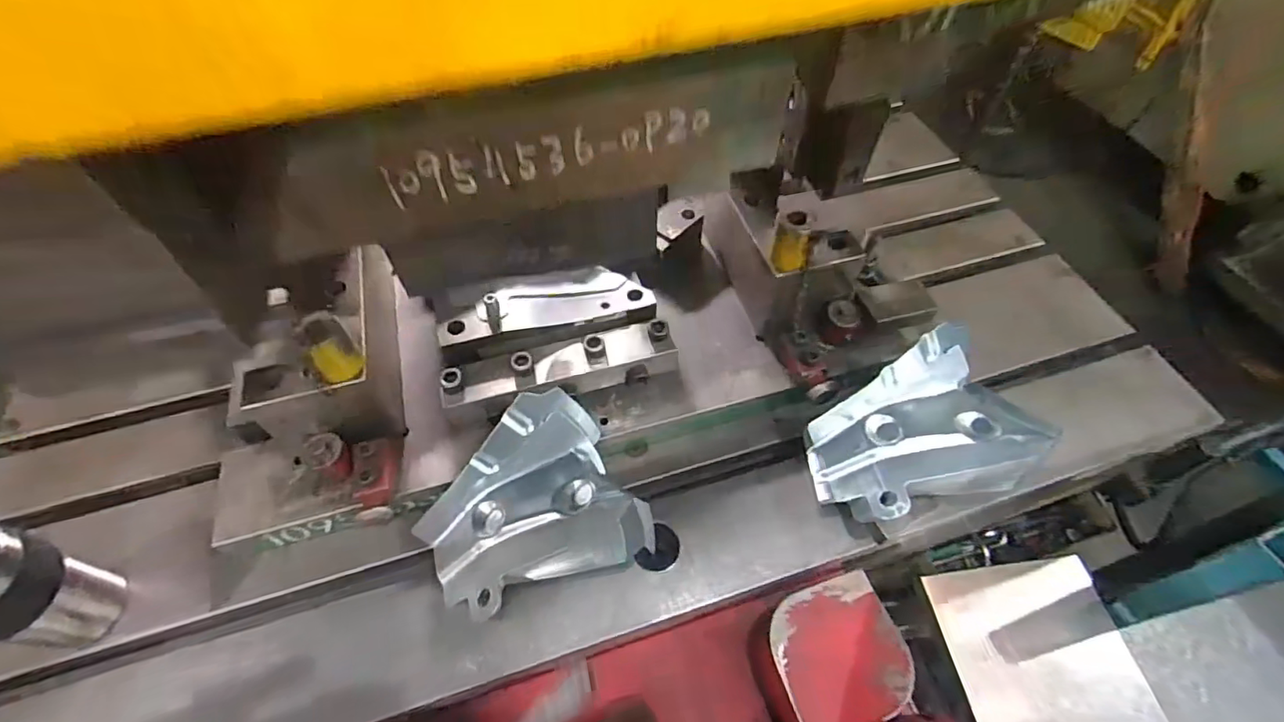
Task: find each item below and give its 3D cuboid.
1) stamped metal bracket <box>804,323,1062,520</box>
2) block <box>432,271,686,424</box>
[{"bbox_3d":[0.286,0.084,0.589,0.203,0.110,0.150,-22,57,-14],"label":"stamped metal bracket"},{"bbox_3d":[-0.103,-0.032,0.648,0.255,0.062,0.157,-15,56,-9],"label":"block"}]

